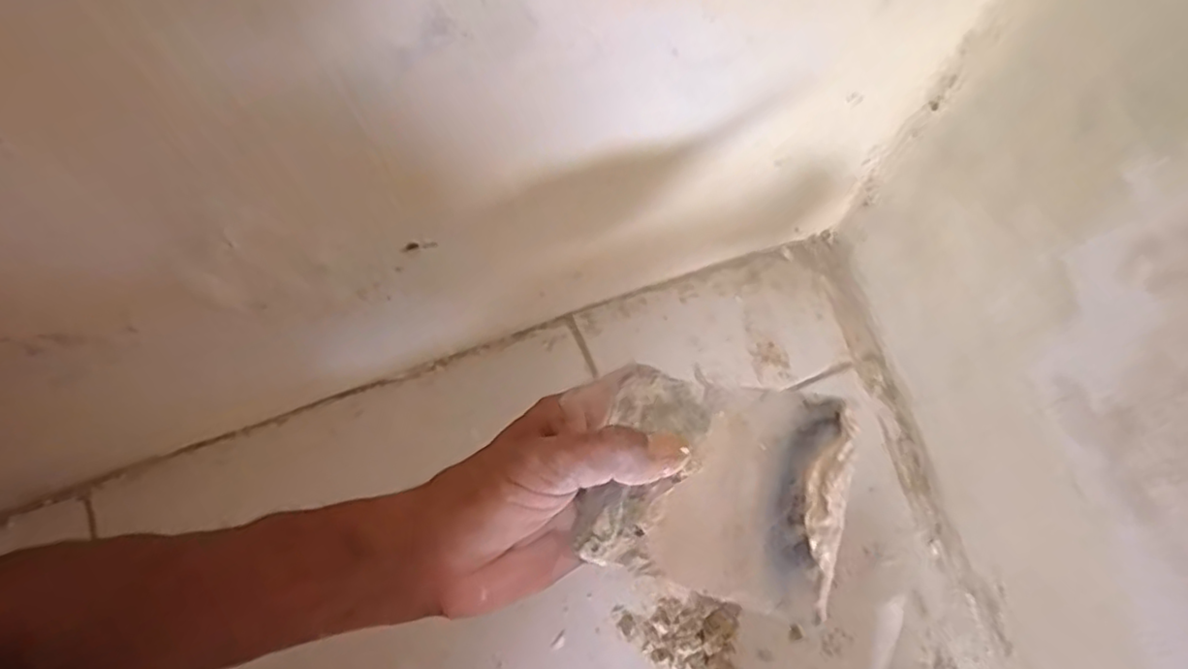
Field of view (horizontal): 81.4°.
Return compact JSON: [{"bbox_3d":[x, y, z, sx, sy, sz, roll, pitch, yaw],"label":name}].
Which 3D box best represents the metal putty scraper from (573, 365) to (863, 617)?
[{"bbox_3d":[0.043,0.055,0.262,0.102,0.009,0.079,4,67,40],"label":"metal putty scraper"}]

